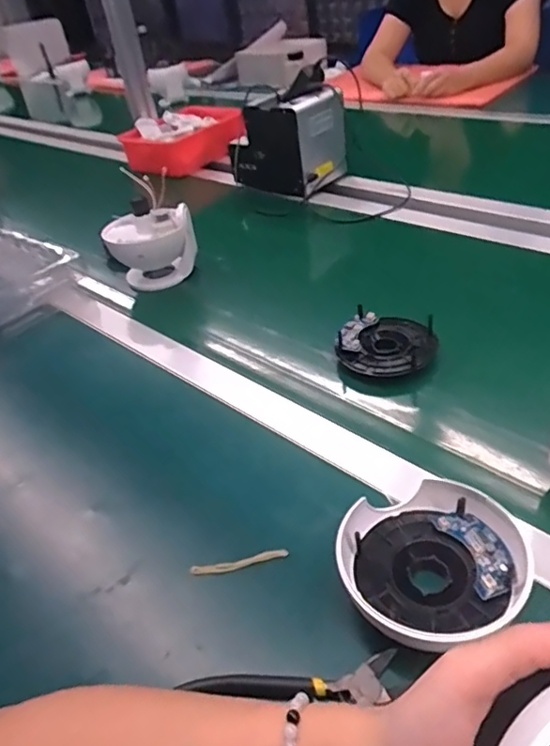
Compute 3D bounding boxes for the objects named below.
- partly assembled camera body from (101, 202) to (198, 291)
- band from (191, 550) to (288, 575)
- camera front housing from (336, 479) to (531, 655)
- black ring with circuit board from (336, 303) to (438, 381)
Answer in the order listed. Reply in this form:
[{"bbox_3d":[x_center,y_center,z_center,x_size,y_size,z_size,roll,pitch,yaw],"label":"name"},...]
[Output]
[{"bbox_3d":[-0.168,-0.174,0.784,0.116,0.104,0.087,-13,39,-6],"label":"partly assembled camera body"},{"bbox_3d":[-0.026,0.139,0.414,0.070,0.004,0.009,-10,39,-2],"label":"band"},{"bbox_3d":[0.101,0.126,0.371,0.110,0.042,0.103,-5,39,4],"label":"camera front housing"},{"bbox_3d":[0.115,-0.030,0.584,0.093,0.022,0.098,9,41,19],"label":"black ring with circuit board"}]

